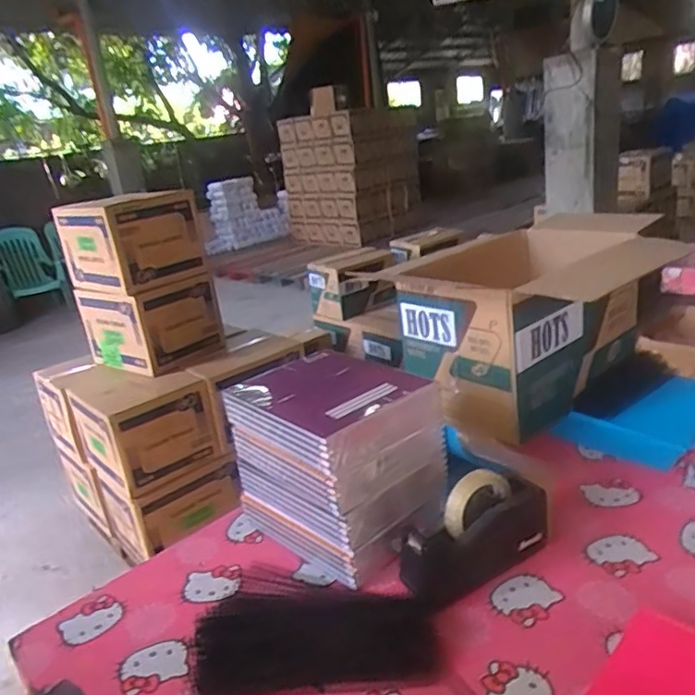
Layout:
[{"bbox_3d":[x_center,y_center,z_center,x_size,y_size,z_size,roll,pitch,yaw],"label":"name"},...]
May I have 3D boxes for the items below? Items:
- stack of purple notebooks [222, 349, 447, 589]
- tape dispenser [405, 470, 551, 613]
[{"bbox_3d":[-0.021,0.170,0.917,0.214,0.241,0.265,-25,27,-39],"label":"stack of purple notebooks"},{"bbox_3d":[0.167,0.232,0.780,0.204,0.124,0.077,-17,22,-23],"label":"tape dispenser"}]

